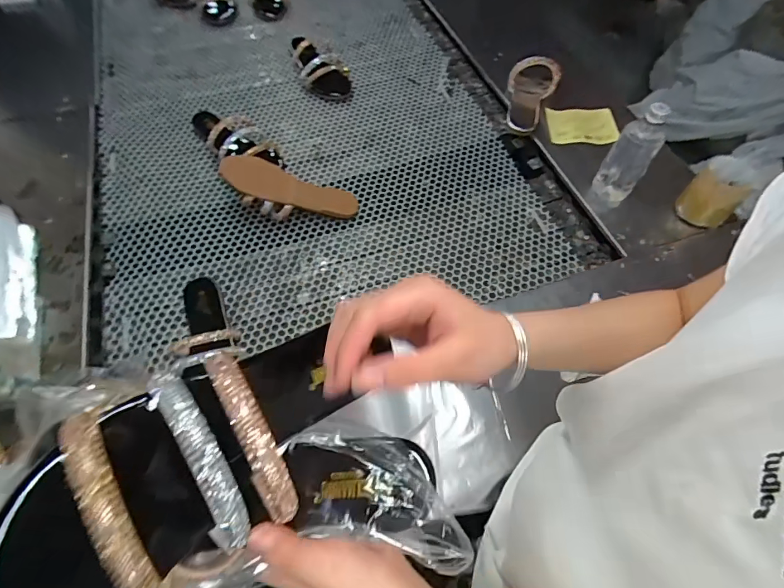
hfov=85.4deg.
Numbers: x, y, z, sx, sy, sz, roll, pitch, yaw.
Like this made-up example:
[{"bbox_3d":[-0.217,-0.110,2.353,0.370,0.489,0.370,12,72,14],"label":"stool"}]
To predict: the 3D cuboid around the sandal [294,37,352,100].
[{"bbox_3d":[-0.175,-0.545,0.999,0.094,0.042,0.254,-23,62,-13],"label":"sandal"}]

